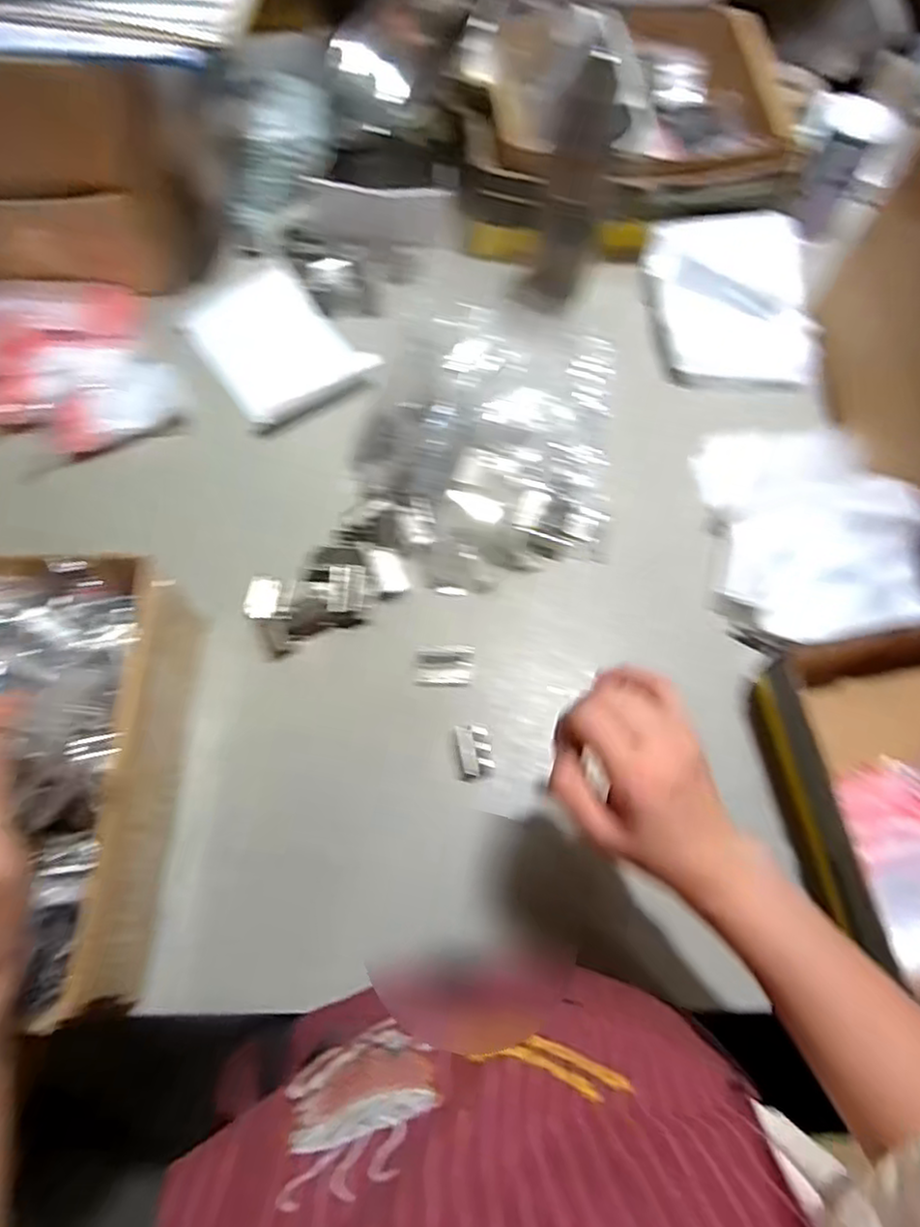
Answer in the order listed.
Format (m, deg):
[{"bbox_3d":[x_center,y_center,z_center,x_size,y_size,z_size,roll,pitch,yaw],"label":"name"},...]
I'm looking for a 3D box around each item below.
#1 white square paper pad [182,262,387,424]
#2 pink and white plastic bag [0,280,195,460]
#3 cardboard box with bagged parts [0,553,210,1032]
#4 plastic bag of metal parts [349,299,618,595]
[{"bbox_3d":[-0.193,-0.279,0.728,0.134,0.016,0.185,-37,73,-14],"label":"white square paper pad"},{"bbox_3d":[-0.399,-0.253,0.708,0.191,0.066,0.215,-29,71,-12],"label":"pink and white plastic bag"},{"bbox_3d":[-0.363,0.120,0.517,0.276,0.156,0.314,2,67,0],"label":"cardboard box with bagged parts"},{"bbox_3d":[0.022,-0.161,0.654,0.240,0.081,0.263,4,67,1],"label":"plastic bag of metal parts"}]

